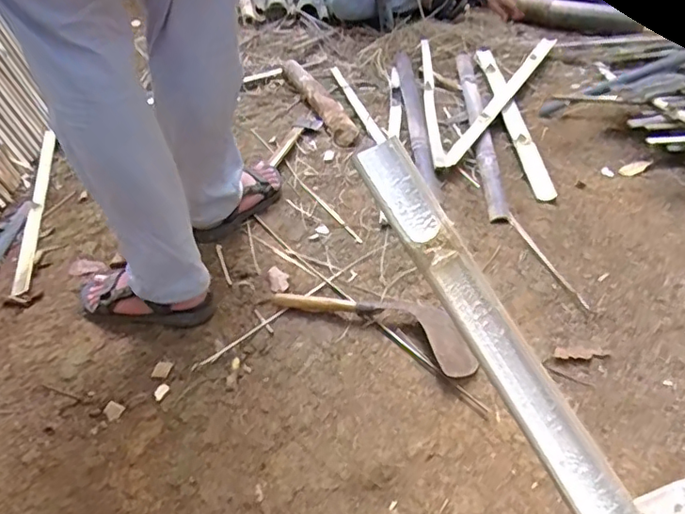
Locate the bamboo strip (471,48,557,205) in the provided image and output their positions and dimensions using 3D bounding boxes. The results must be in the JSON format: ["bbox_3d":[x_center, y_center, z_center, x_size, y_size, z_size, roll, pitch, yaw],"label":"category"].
[{"bbox_3d":[0.465,-0.409,1.608,0.056,0.029,0.841,-3,39,3],"label":"bamboo strip"}]

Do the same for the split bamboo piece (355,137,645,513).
[{"bbox_3d":[0.234,0.276,0.321,0.035,0.012,0.825,-31,81,0],"label":"split bamboo piece"}]

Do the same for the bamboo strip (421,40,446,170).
[{"bbox_3d":[0.256,-0.486,1.701,0.038,0.020,0.876,-1,39,5],"label":"bamboo strip"}]

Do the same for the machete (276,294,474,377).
[{"bbox_3d":[0.067,0.099,1.022,0.387,0.035,0.134,22,46,29],"label":"machete"}]

